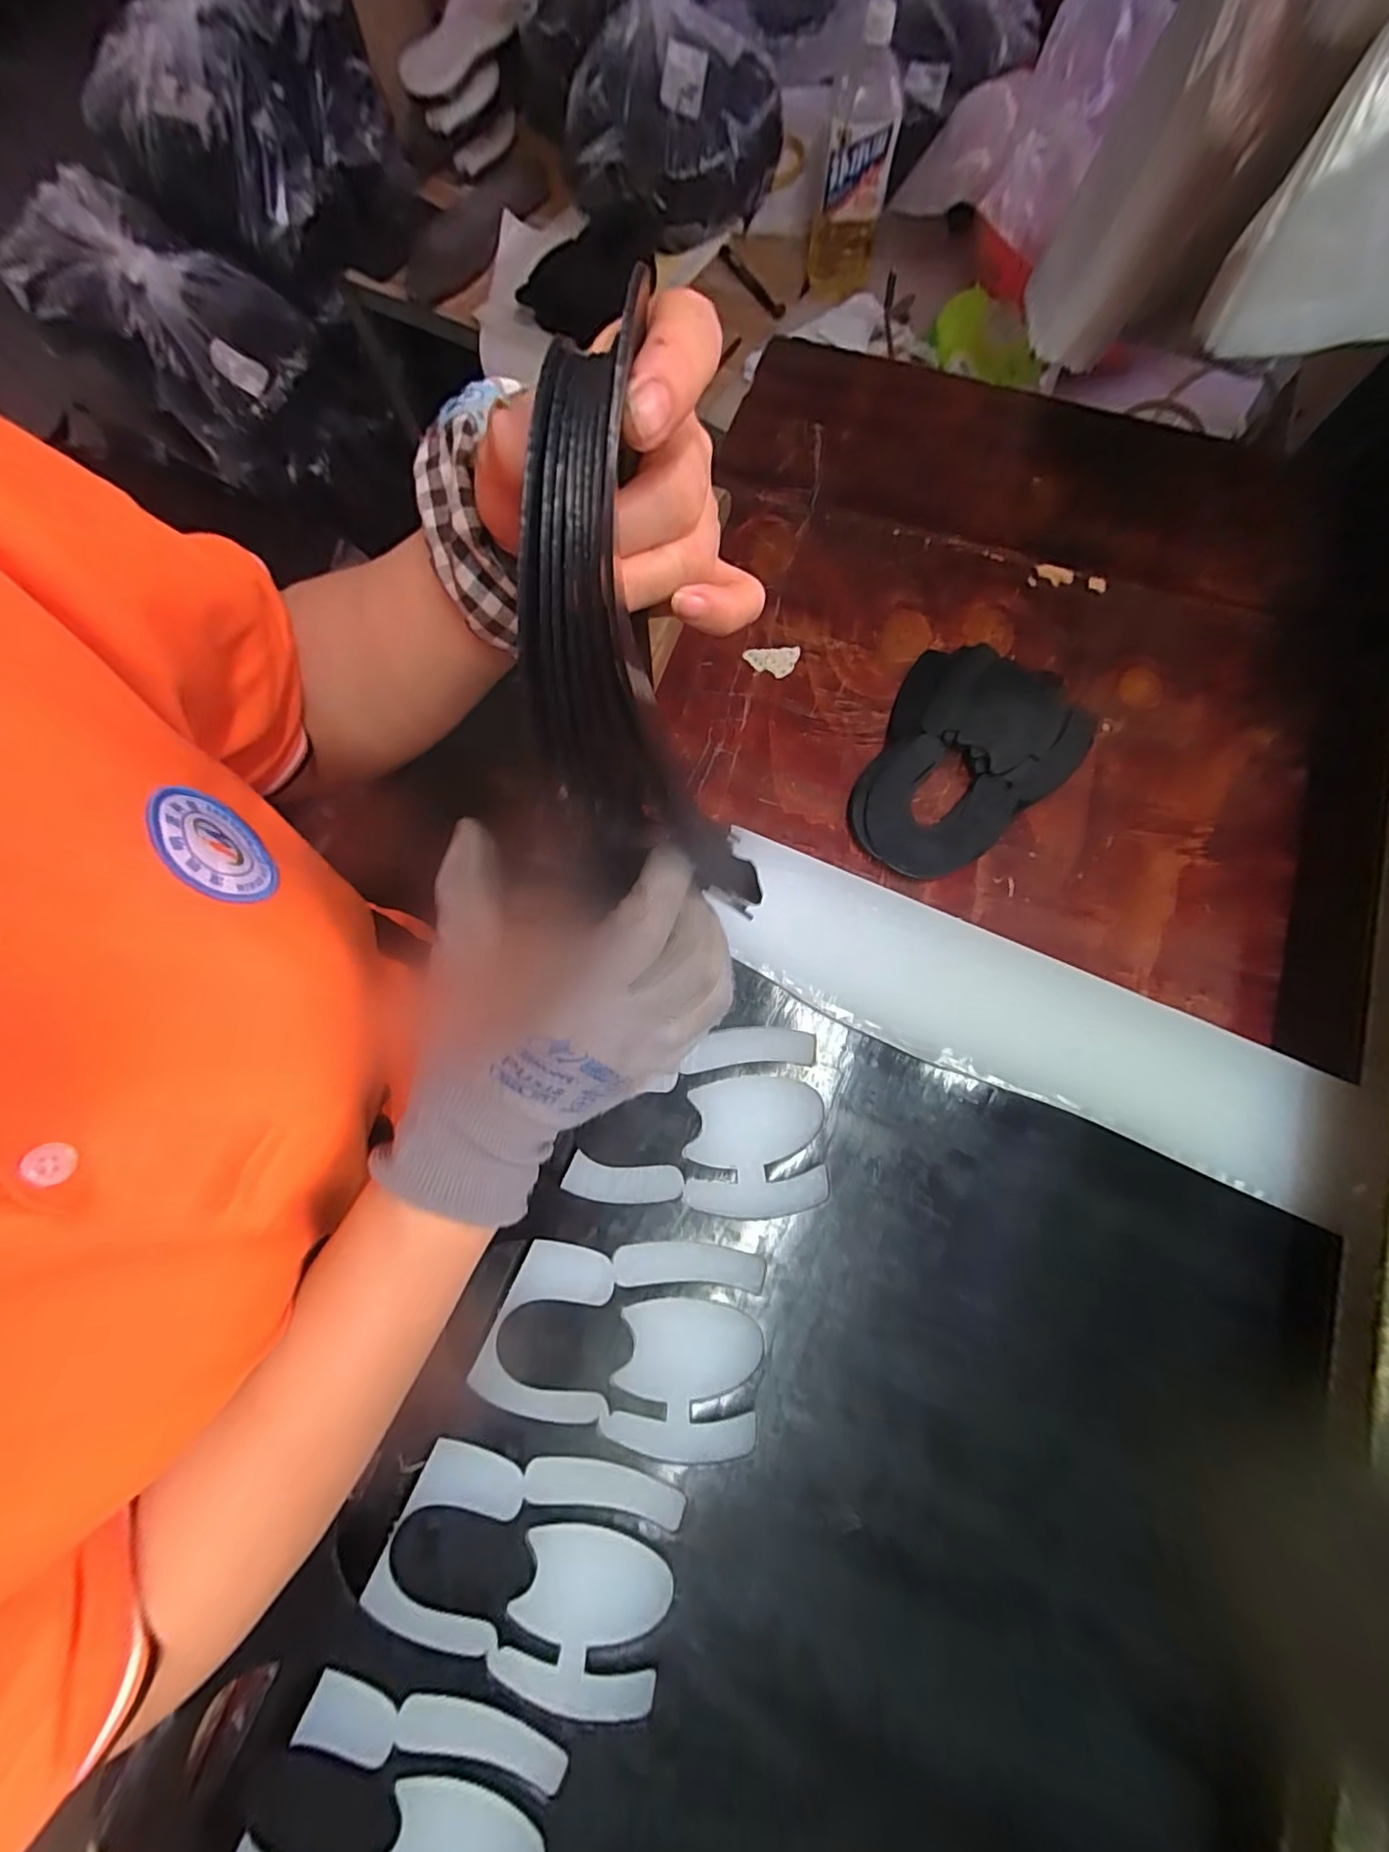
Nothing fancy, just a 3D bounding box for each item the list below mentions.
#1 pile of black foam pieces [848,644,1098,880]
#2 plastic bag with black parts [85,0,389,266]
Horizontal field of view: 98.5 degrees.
[{"bbox_3d":[0.207,-0.123,0.447,0.135,0.015,0.192,26,78,7],"label":"pile of black foam pieces"},{"bbox_3d":[-0.690,-1.258,0.870,0.240,0.239,0.347,21,78,6],"label":"plastic bag with black parts"}]

